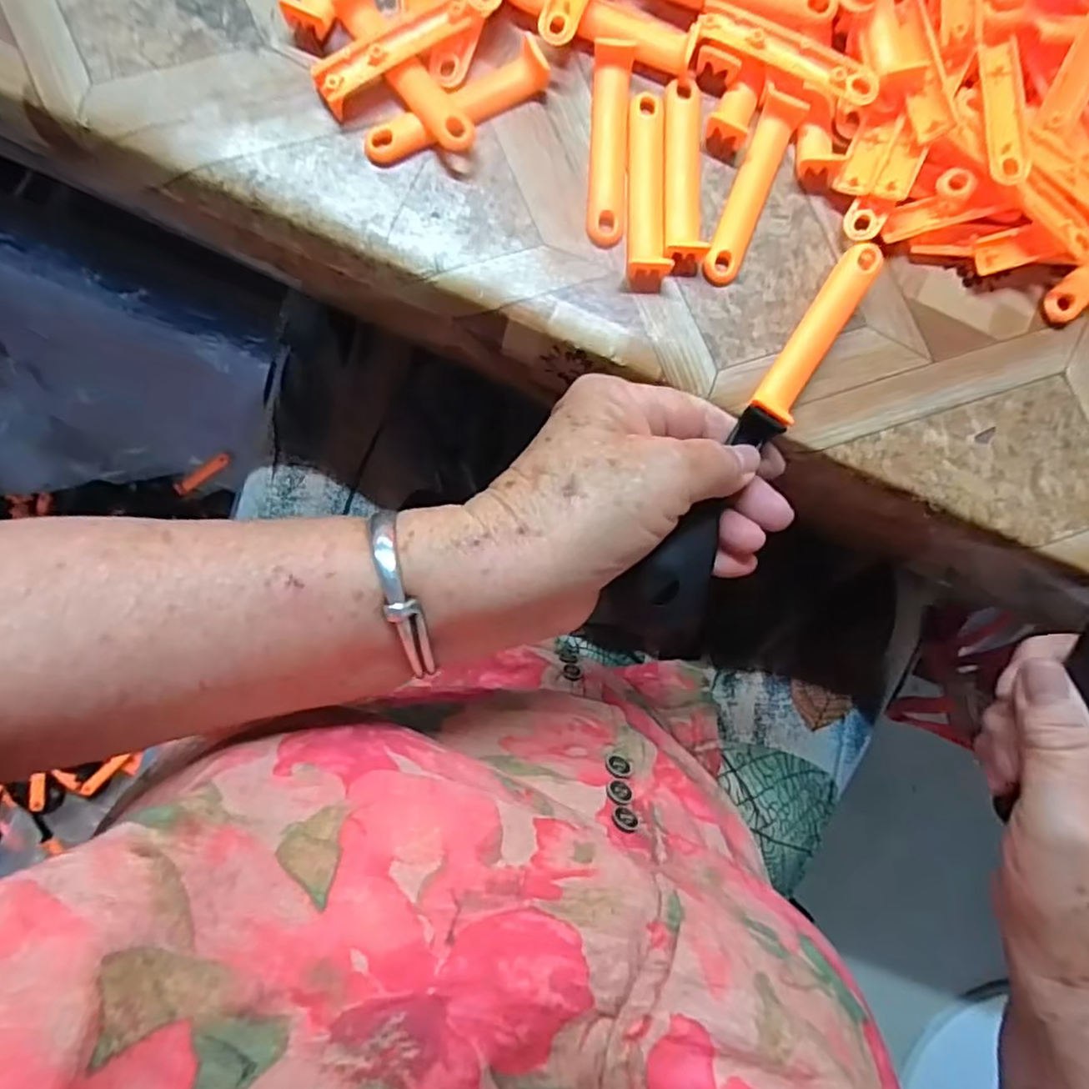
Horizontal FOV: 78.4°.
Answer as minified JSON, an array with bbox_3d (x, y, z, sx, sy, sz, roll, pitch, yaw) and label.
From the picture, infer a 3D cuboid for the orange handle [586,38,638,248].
[{"bbox_3d":[0.026,-0.157,0.263,0.015,0.009,0.078,4,88,-4],"label":"orange handle"}]

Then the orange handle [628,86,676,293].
[{"bbox_3d":[0.041,-0.140,0.262,0.015,0.009,0.079,2,88,-4],"label":"orange handle"}]

